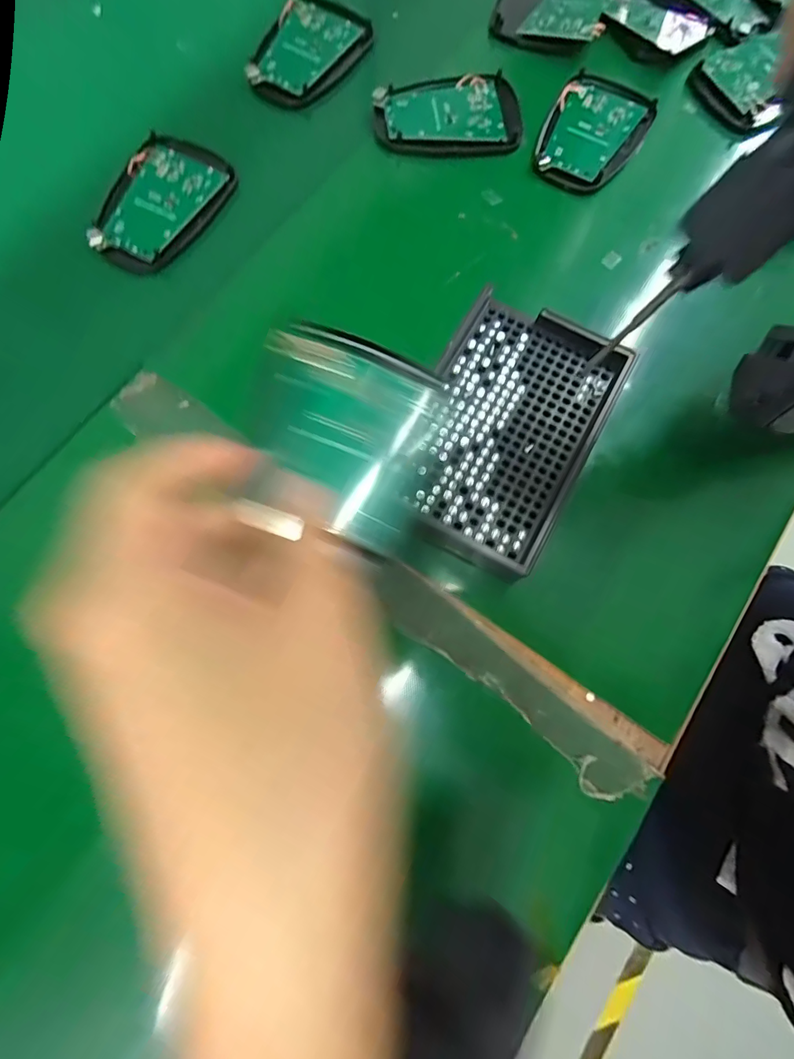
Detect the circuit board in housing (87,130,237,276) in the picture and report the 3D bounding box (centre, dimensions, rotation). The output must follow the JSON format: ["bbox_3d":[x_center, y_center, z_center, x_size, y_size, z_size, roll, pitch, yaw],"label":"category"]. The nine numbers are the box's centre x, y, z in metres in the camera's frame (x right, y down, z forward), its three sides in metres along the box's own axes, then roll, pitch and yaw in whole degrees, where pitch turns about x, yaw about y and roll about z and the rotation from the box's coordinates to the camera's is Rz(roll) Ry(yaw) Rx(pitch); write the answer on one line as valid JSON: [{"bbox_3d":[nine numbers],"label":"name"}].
[{"bbox_3d":[-0.150,-0.205,0.284,0.059,0.013,0.094,27,77,3],"label":"circuit board in housing"}]

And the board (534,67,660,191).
[{"bbox_3d":[0.130,-0.264,0.299,0.061,0.013,0.095,28,77,3],"label":"board"}]

